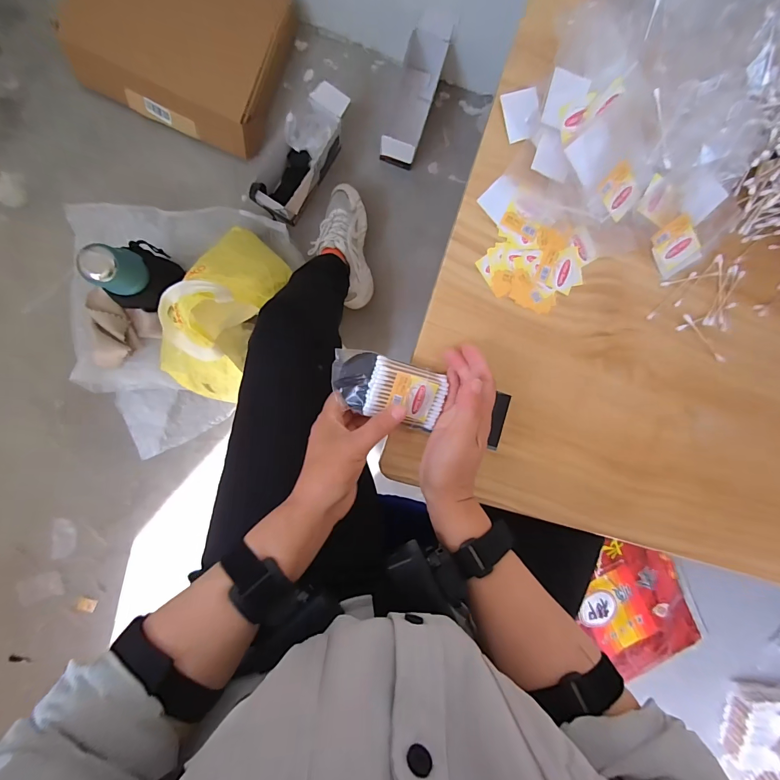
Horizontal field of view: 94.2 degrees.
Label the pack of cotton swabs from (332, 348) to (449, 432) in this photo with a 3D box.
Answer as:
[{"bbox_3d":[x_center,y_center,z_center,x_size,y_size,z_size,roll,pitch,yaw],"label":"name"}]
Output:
[{"bbox_3d":[-0.002,-0.001,0.345,0.109,0.013,0.057,17,91,-5],"label":"pack of cotton swabs"}]

